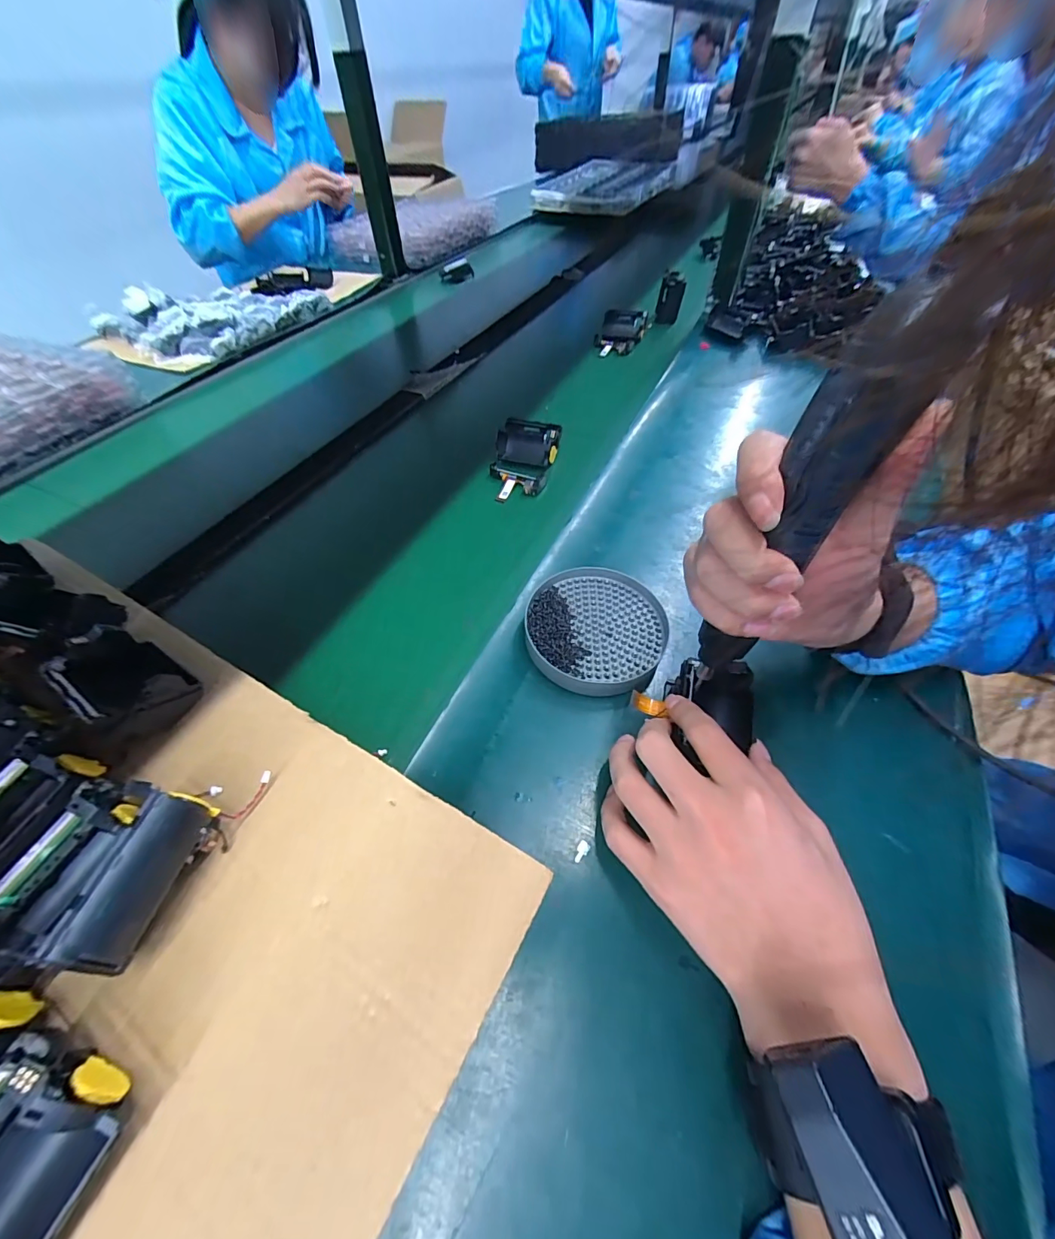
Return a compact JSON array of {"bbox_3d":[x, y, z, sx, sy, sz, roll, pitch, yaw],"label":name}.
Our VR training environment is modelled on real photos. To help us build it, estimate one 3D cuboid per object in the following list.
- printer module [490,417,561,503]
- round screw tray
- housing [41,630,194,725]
[{"bbox_3d":[-0.005,-0.188,0.523,0.073,0.043,0.113,8,52,7],"label":"printer module"},{"bbox_3d":[0.056,0.007,0.365,0.111,0.019,0.110,7,51,6],"label":"round screw tray"},{"bbox_3d":[-0.244,0.040,0.273,0.069,0.040,0.049,27,56,21],"label":"housing"}]

